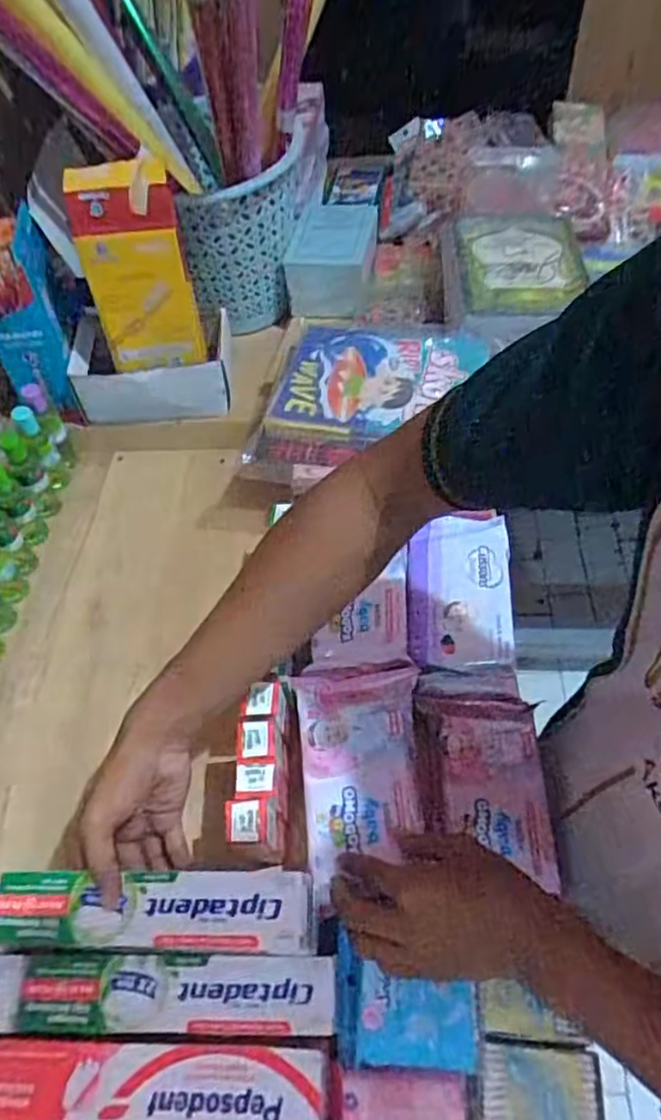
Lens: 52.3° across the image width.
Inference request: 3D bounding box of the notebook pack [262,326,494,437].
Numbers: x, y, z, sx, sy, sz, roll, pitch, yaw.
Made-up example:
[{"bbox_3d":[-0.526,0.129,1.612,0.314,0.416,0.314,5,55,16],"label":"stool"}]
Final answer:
[{"bbox_3d":[0.049,-0.200,0.735,0.207,0.024,0.170,11,59,11],"label":"notebook pack"}]

